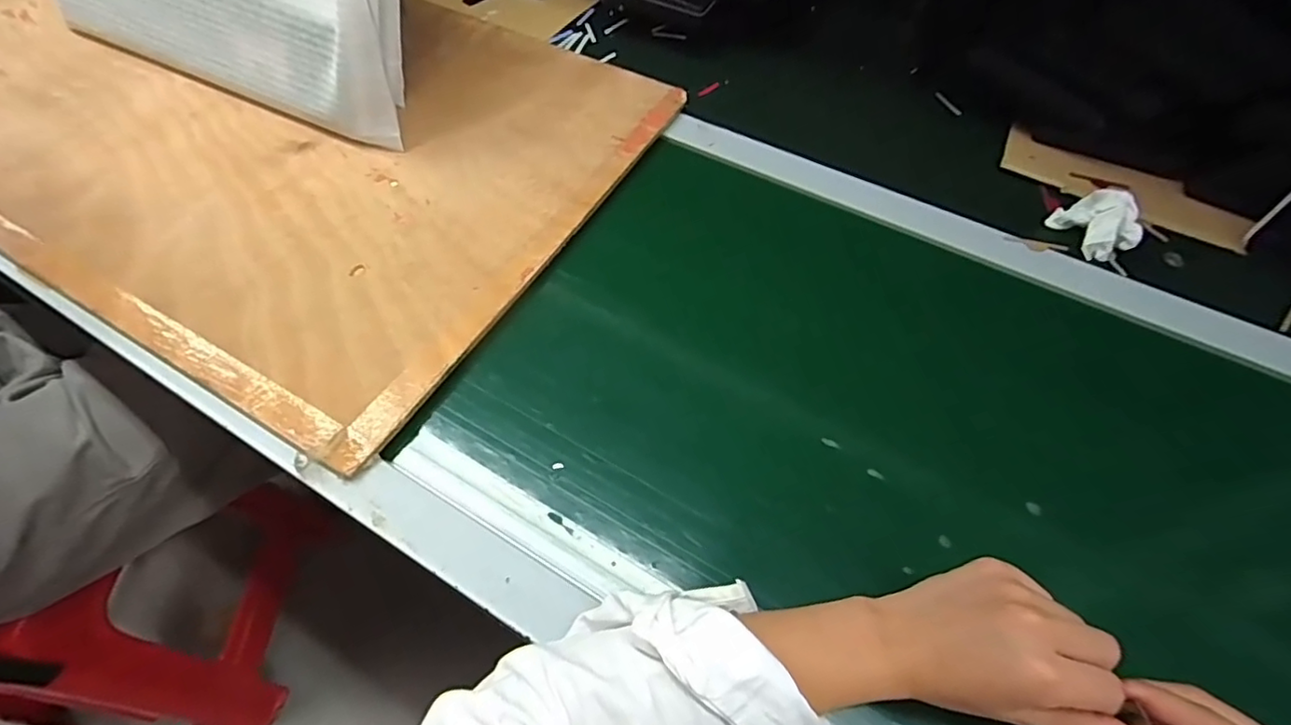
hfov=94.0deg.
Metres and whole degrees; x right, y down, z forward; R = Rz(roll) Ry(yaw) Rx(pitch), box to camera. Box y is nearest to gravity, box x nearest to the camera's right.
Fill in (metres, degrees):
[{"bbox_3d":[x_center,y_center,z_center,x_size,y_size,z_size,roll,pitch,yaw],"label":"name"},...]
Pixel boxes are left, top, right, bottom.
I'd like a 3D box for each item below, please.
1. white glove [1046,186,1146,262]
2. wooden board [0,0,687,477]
[{"bbox_3d":[0.386,-0.121,0.509,0.046,0.038,0.060,-22,61,-14],"label":"white glove"},{"bbox_3d":[-0.589,-0.358,0.668,1.186,0.020,0.475,27,61,15],"label":"wooden board"}]

